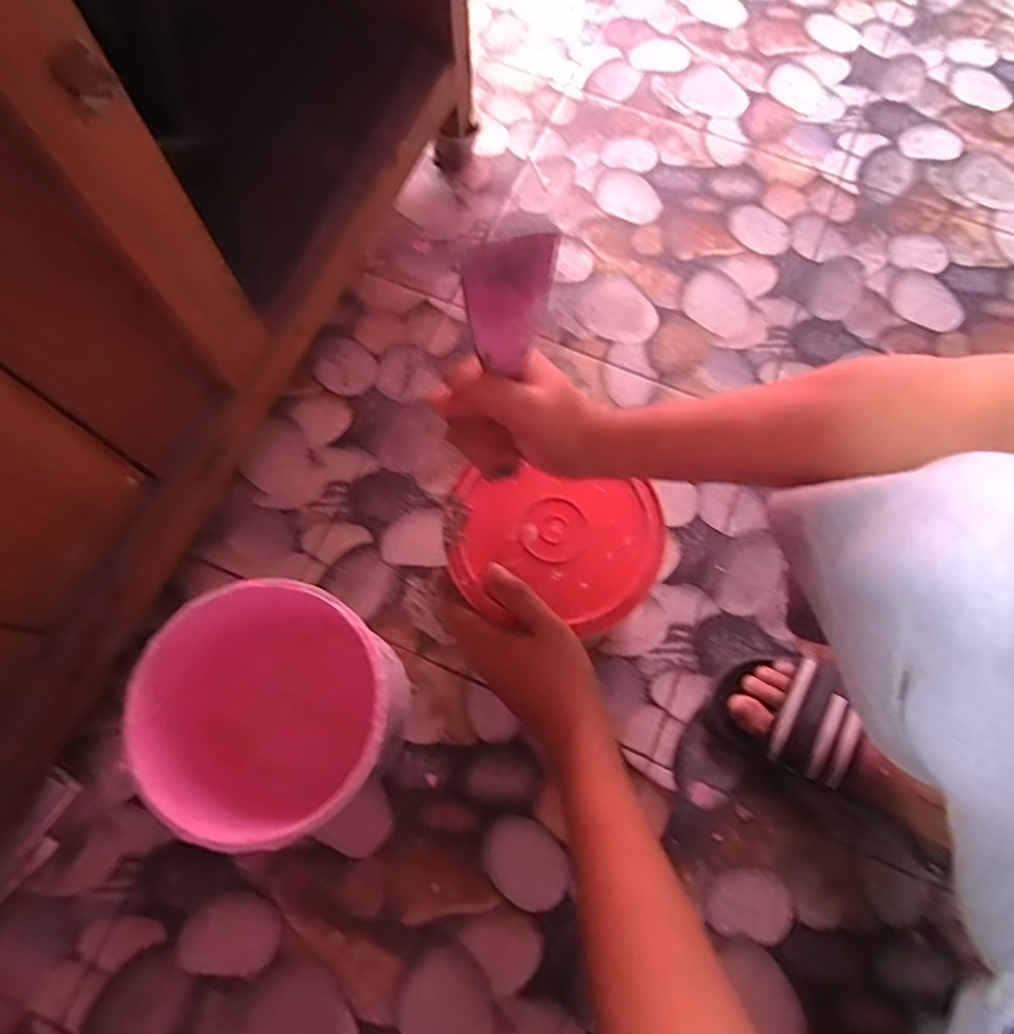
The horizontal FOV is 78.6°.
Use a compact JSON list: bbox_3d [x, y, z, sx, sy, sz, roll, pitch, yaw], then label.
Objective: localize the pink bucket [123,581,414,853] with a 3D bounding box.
[{"bbox_3d":[-0.184,0.155,0.525,0.197,0.190,0.173,43,76,11],"label":"pink bucket"}]

